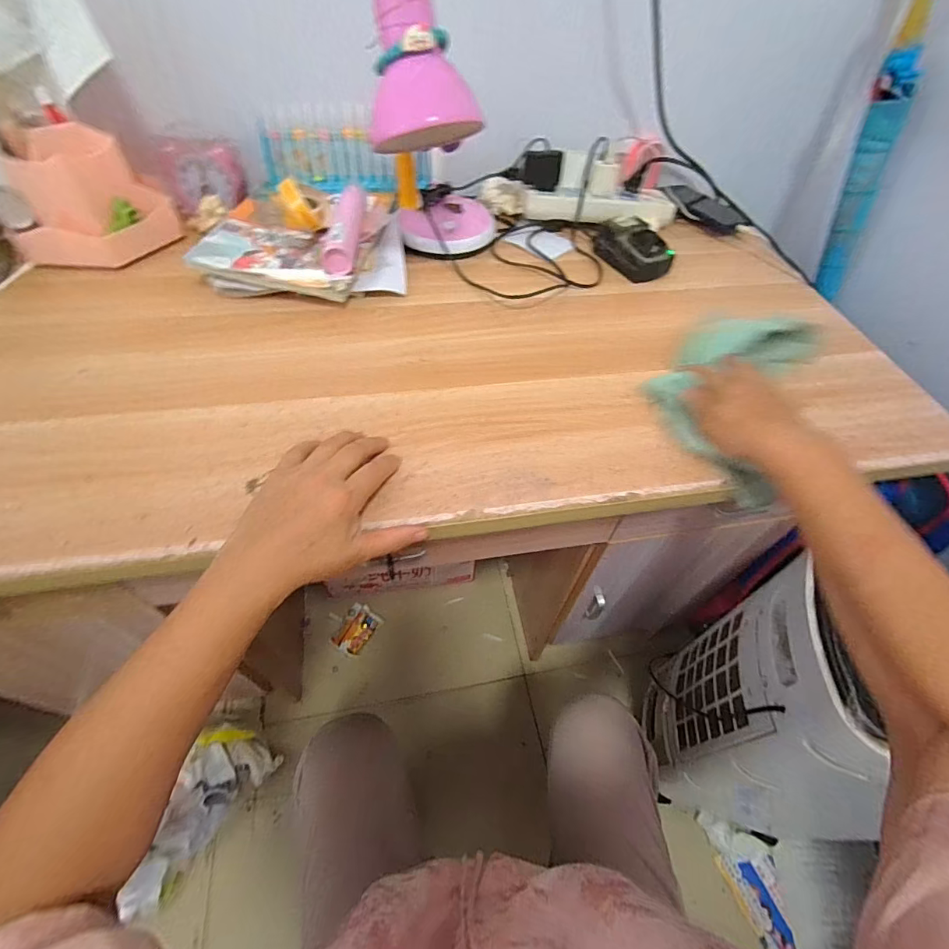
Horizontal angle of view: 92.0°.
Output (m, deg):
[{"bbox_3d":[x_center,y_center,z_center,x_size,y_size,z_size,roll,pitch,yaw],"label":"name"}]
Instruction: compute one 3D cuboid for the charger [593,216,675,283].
[{"bbox_3d":[0.216,-0.310,0.628,0.074,0.040,0.104,-29,60,-22],"label":"charger"}]

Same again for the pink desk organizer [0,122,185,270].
[{"bbox_3d":[-0.456,-0.320,0.537,0.176,0.117,0.084,-29,60,-22],"label":"pink desk organizer"}]

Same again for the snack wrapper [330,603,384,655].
[{"bbox_3d":[-0.259,0.338,1.001,0.073,0.013,0.100,29,56,17],"label":"snack wrapper"}]

